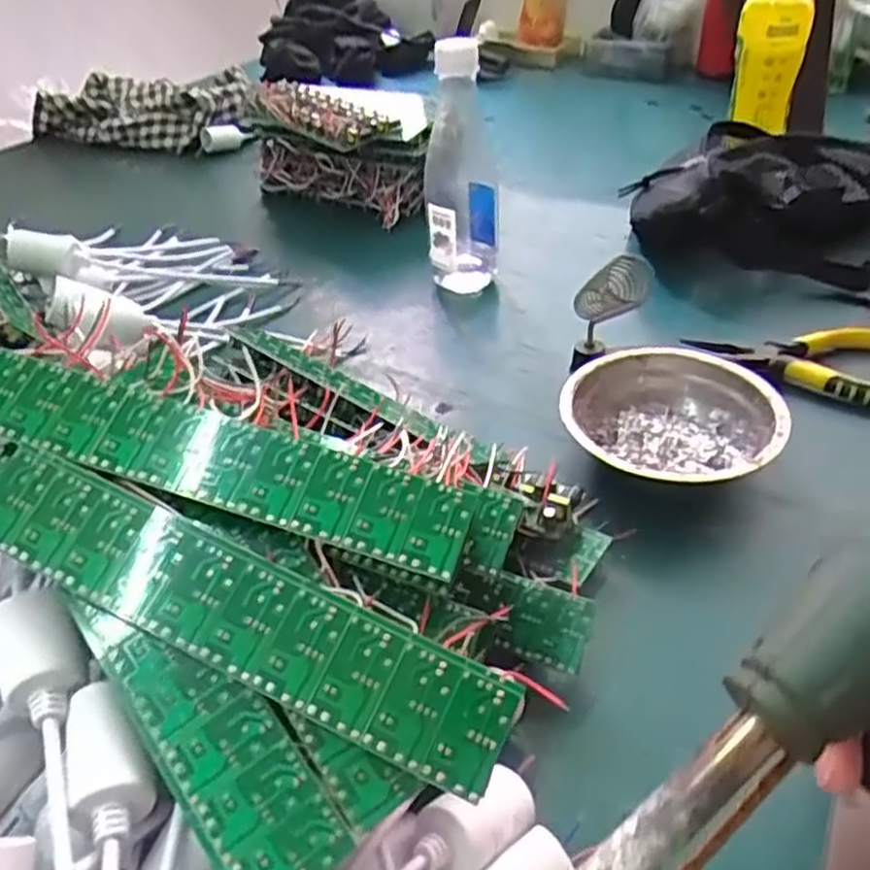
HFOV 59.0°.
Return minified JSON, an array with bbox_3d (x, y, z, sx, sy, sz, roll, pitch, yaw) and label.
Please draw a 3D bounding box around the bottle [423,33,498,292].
[{"bbox_3d":[0.023,-0.220,0.640,0.059,0.208,0.074,0,39,4],"label":"bottle"}]

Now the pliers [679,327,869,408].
[{"bbox_3d":[0.258,-0.048,0.539,0.143,0.028,0.072,3,39,7],"label":"pliers"}]

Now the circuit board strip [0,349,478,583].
[{"bbox_3d":[-0.086,0.008,0.293,0.201,0.004,0.036,16,62,8],"label":"circuit board strip"}]

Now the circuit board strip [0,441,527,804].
[{"bbox_3d":[-0.073,0.057,0.264,0.208,0.004,0.040,23,70,12],"label":"circuit board strip"}]

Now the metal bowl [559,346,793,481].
[{"bbox_3d":[0.143,-0.002,0.478,0.123,0.051,0.120,-2,39,1],"label":"metal bowl"}]

